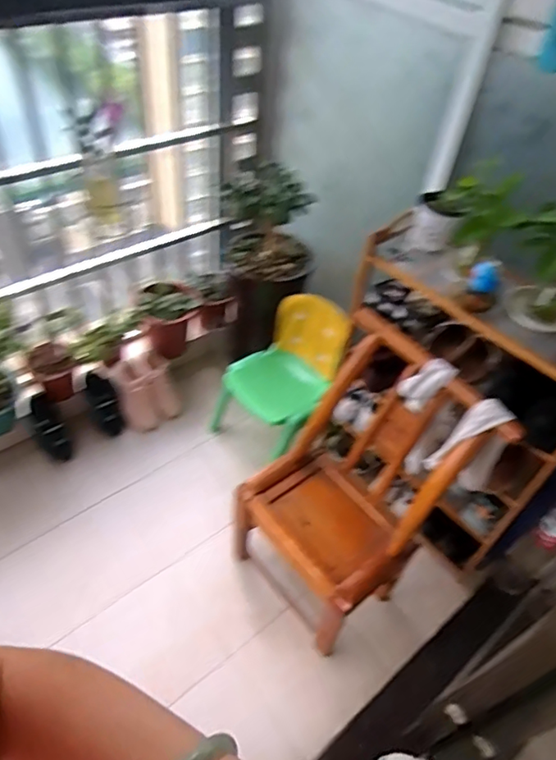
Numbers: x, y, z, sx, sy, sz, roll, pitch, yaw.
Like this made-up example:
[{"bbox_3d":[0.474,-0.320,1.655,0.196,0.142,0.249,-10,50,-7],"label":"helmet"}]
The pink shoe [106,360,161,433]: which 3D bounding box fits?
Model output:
[{"bbox_3d":[-0.471,0.055,1.774,0.120,0.078,0.251,-30,98,-31],"label":"pink shoe"}]

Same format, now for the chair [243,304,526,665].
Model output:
[{"bbox_3d":[0.190,0.241,1.291,0.471,0.602,0.405,-26,55,-28],"label":"chair"}]

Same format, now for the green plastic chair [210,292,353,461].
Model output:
[{"bbox_3d":[0.015,0.007,1.663,0.329,0.451,0.335,-33,58,-32],"label":"green plastic chair"}]

